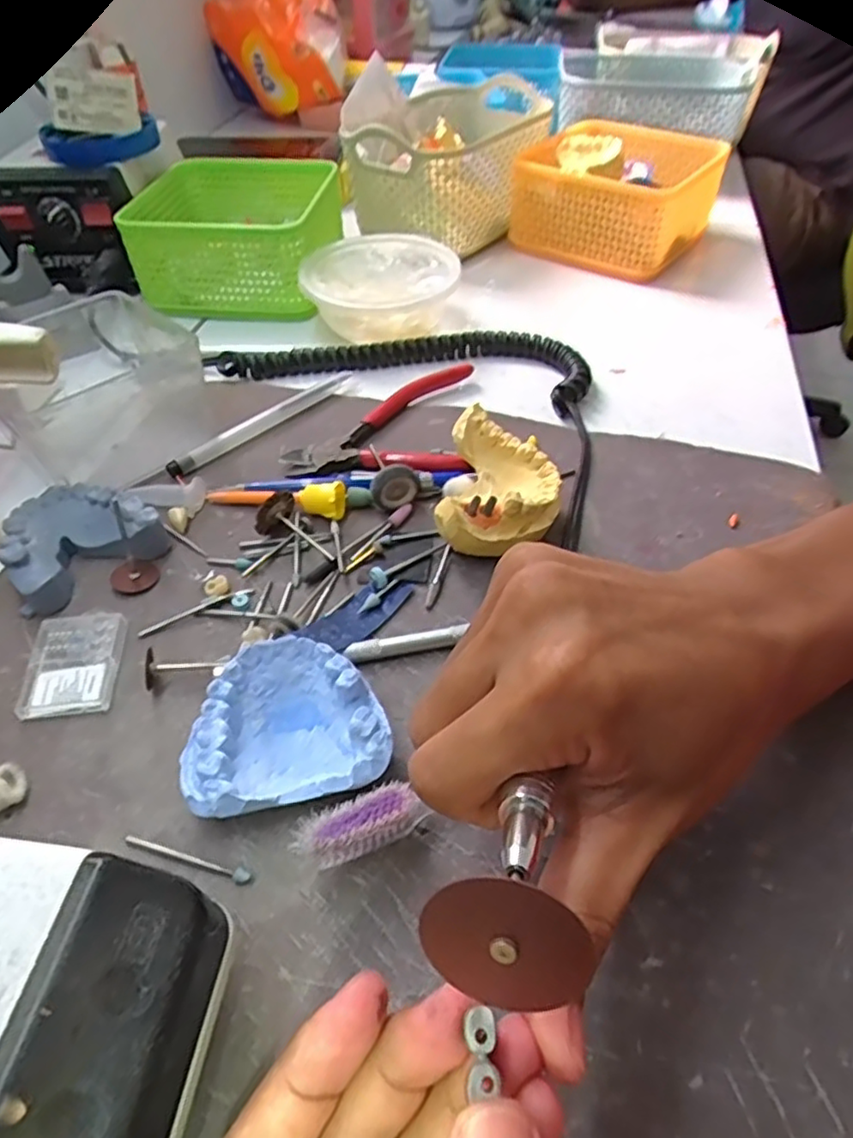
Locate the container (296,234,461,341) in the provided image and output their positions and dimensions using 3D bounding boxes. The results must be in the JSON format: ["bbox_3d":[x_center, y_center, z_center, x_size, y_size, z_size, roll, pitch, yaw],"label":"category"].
[{"bbox_3d":[-0.032,-0.188,0.453,0.099,0.041,0.099,-1,48,1],"label":"container"}]

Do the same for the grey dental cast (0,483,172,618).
[{"bbox_3d":[-0.164,-0.016,0.311,0.065,0.024,0.054,-34,55,-25],"label":"grey dental cast"}]

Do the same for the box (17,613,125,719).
[{"bbox_3d":[-0.145,0.038,0.274,0.035,0.005,0.048,-8,48,-5],"label":"box"}]

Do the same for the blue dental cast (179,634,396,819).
[{"bbox_3d":[-0.049,0.057,0.239,0.067,0.029,0.056,-10,48,-7],"label":"blue dental cast"}]

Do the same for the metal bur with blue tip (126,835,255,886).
[{"bbox_3d":[-0.080,0.096,0.222,0.046,0.004,0.005,14,50,14],"label":"metal bur with blue tip"}]

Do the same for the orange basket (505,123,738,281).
[{"bbox_3d":[0.154,-0.302,0.536,0.126,0.073,0.140,31,56,27],"label":"orange basket"}]

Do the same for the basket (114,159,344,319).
[{"bbox_3d":[-0.135,-0.244,0.489,0.125,0.062,0.128,6,48,7],"label":"basket"}]

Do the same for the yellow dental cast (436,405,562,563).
[{"bbox_3d":[0.036,-0.036,0.314,0.052,0.040,0.066,7,49,9],"label":"yellow dental cast"}]

